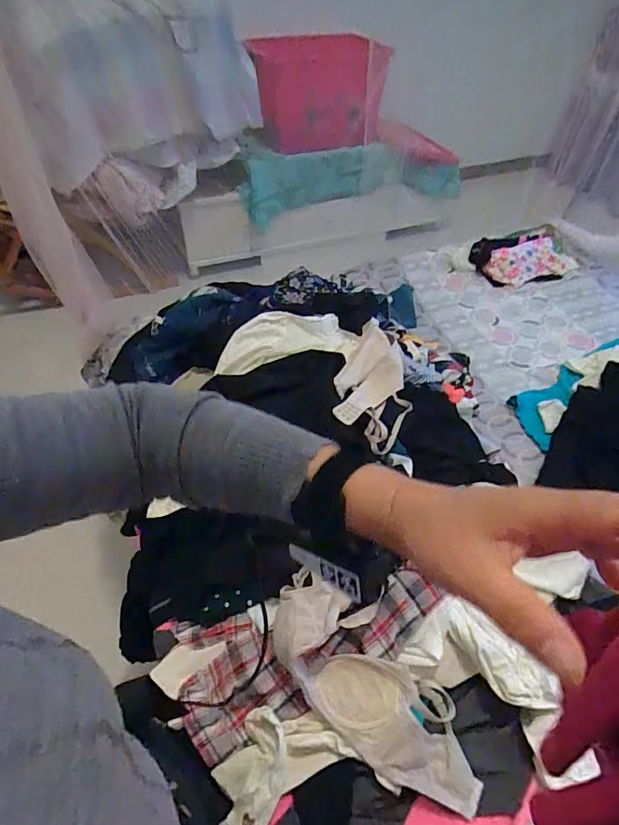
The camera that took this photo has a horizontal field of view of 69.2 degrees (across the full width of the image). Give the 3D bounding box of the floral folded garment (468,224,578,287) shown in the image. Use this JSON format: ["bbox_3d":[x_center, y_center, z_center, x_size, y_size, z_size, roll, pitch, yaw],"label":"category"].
[{"bbox_3d":[0.769,-0.546,1.585,0.382,0.104,0.175,-14,51,-14],"label":"floral folded garment"}]

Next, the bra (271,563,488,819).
[{"bbox_3d":[0.085,0.421,0.715,0.155,0.088,0.352,-38,78,-29],"label":"bra"}]

